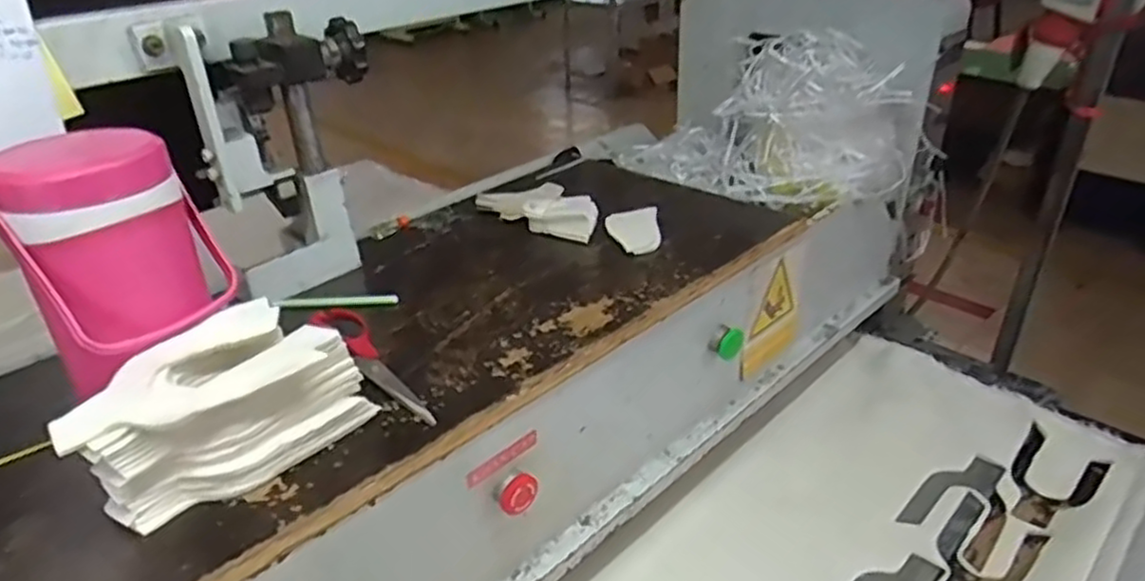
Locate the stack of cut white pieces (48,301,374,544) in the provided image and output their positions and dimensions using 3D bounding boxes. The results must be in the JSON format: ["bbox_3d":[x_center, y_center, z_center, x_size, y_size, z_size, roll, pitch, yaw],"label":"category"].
[{"bbox_3d":[-0.273,0.089,0.565,0.192,0.085,0.117,-27,39,-34],"label":"stack of cut white pieces"}]

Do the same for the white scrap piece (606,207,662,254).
[{"bbox_3d":[0.075,-0.075,0.877,0.063,0.015,0.096,-2,31,0],"label":"white scrap piece"}]

